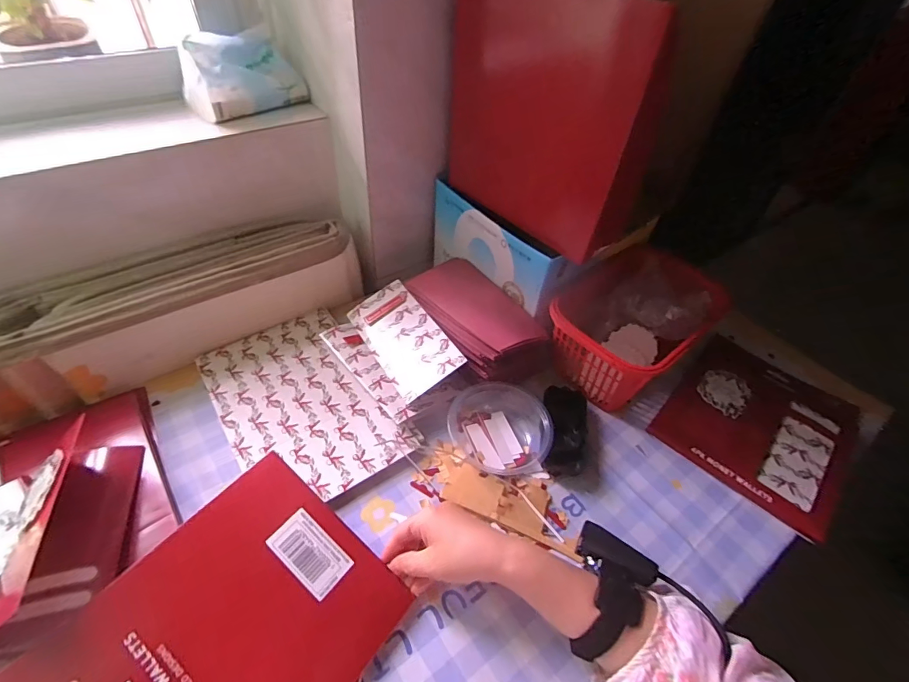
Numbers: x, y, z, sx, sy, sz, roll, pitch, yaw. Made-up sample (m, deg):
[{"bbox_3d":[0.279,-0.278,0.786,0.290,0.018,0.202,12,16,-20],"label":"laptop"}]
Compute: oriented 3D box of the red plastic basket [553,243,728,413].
[{"bbox_3d":[0.233,-0.020,0.583,0.219,0.120,0.136,-32,57,-30],"label":"red plastic basket"}]

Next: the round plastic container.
[{"bbox_3d":[0.053,0.096,0.520,0.104,0.040,0.112,3,47,-3],"label":"round plastic container"}]

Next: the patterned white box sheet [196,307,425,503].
[{"bbox_3d":[-0.184,0.068,0.538,0.173,0.012,0.264,-27,54,-27],"label":"patterned white box sheet"}]

